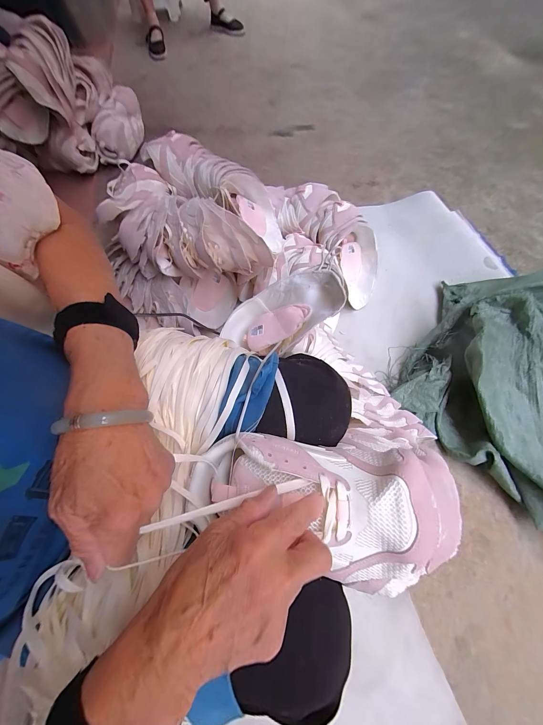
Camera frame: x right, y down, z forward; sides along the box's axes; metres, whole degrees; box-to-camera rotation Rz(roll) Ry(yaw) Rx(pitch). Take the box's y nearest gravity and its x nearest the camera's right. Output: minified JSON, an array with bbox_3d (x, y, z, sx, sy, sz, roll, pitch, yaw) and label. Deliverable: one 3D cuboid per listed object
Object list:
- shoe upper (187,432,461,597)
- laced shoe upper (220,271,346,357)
[{"bbox_3d":[0.047,0.130,0.251,0.252,0.077,0.121,11,68,8],"label":"shoe upper"},{"bbox_3d":[0.011,-0.081,0.479,0.240,0.055,0.131,-20,50,26],"label":"laced shoe upper"}]

